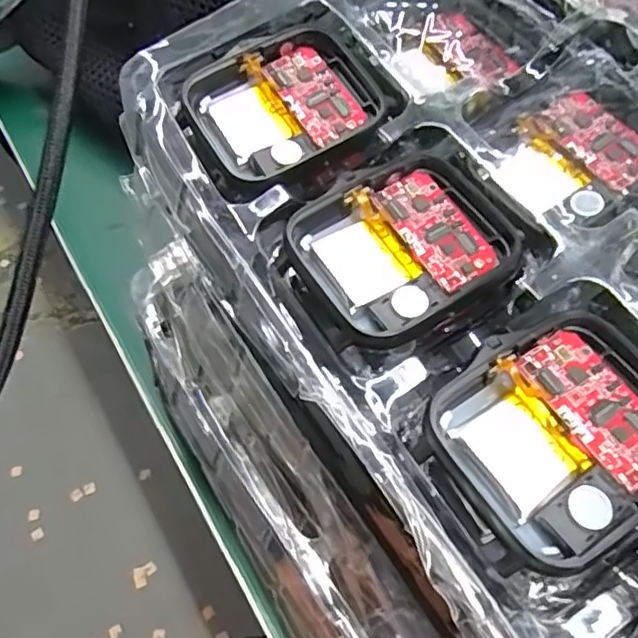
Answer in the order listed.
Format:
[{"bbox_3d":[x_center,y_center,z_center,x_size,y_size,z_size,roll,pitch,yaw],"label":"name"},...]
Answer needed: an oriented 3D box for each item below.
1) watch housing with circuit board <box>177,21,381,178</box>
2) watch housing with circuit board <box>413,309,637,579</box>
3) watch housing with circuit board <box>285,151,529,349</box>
[{"bbox_3d":[-0.006,-0.053,0.155,0.046,0.012,0.037,-24,64,-10],"label":"watch housing with circuit board"},{"bbox_3d":[0.045,0.020,0.113,0.047,0.006,0.037,-31,66,-13],"label":"watch housing with circuit board"},{"bbox_3d":[0.019,-0.015,0.135,0.045,0.008,0.038,-25,64,-11],"label":"watch housing with circuit board"}]

